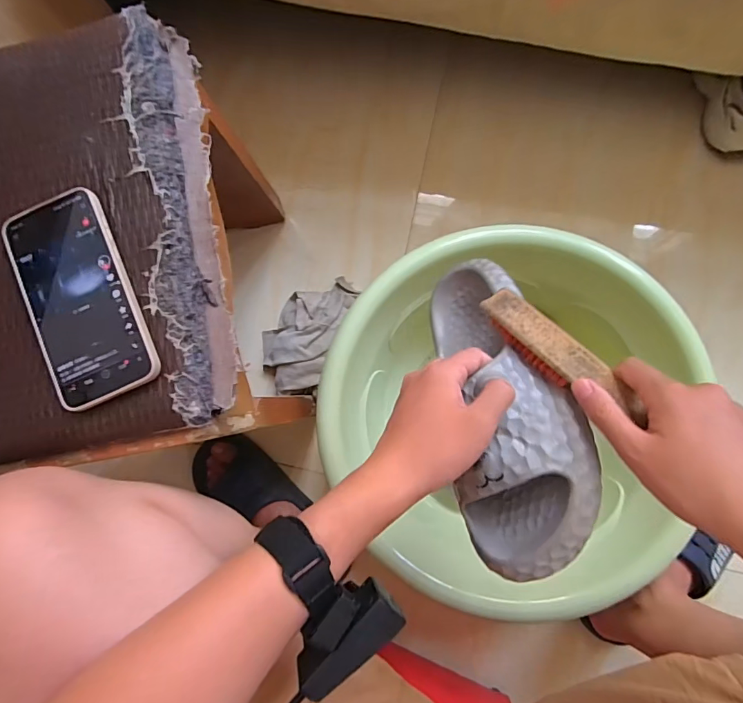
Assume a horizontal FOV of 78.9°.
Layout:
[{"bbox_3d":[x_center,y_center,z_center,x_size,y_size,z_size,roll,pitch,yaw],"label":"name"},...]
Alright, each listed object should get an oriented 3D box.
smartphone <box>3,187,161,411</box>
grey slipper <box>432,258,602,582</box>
[{"bbox_3d":[-0.229,-0.043,0.353,0.082,0.011,0.167,-25,82,3],"label":"smartphone"},{"bbox_3d":[0.100,0.038,0.397,0.120,0.085,0.287,-44,43,39],"label":"grey slipper"}]

